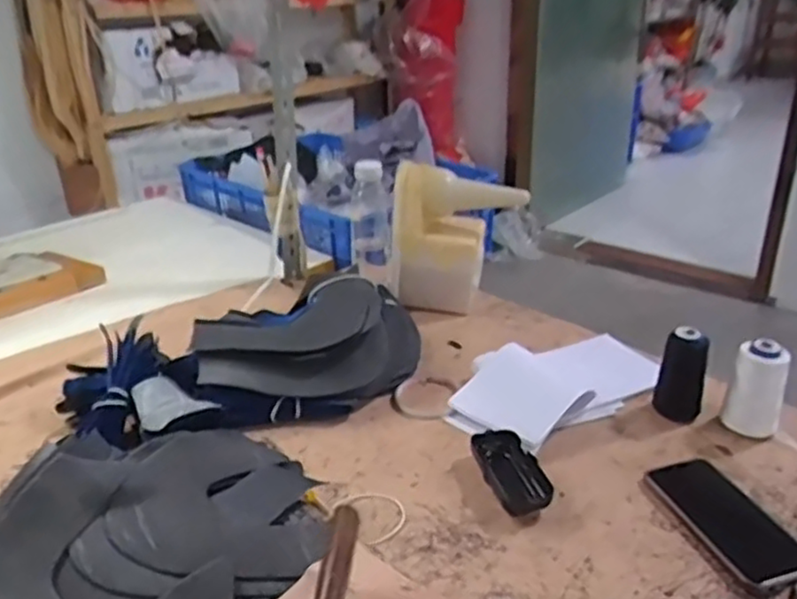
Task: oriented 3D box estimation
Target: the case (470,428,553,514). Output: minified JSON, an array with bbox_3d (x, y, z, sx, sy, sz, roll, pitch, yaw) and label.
[{"bbox_3d":[0.114,0.173,0.708,0.054,0.021,0.114,-8,27,-16],"label":"case"}]

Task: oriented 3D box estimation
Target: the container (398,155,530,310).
[{"bbox_3d":[0.087,-0.086,1.032,0.185,0.192,0.076,-4,26,-8],"label":"container"}]

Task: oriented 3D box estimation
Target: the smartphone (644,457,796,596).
[{"bbox_3d":[0.306,0.199,0.648,0.082,0.014,0.160,-6,24,-15],"label":"smartphone"}]

